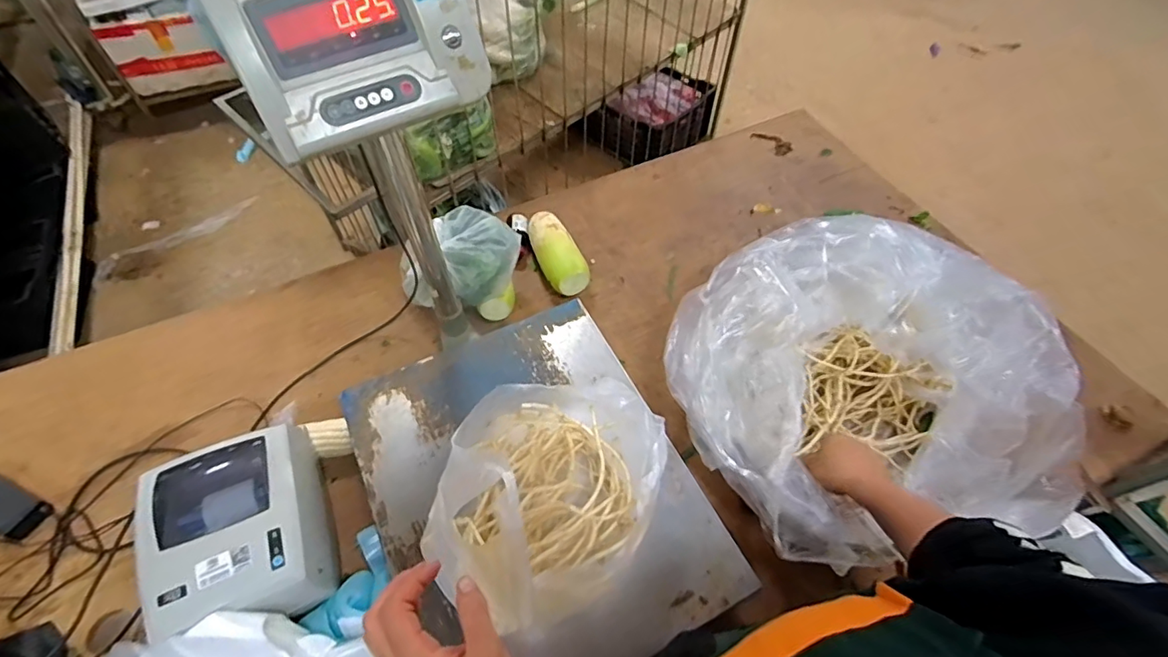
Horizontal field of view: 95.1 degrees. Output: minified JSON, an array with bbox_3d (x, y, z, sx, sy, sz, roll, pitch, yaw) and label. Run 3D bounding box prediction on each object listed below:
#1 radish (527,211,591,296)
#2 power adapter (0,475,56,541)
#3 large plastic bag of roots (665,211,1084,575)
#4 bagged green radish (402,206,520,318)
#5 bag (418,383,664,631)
[{"bbox_3d":[-0.051,-0.149,1.052,0.082,0.074,0.213,-19,60,-12],"label":"radish"},{"bbox_3d":[-0.864,0.255,0.787,0.146,0.035,0.064,20,59,11],"label":"power adapter"},{"bbox_3d":[0.394,0.056,0.803,0.497,0.216,0.500,-6,58,-5],"label":"large plastic bag of roots"},{"bbox_3d":[-0.216,-0.105,0.972,0.218,0.149,0.177,-19,60,-13],"label":"bagged green radish"},{"bbox_3d":[-0.045,0.171,0.581,0.221,0.209,0.245,31,62,18],"label":"bag"}]

